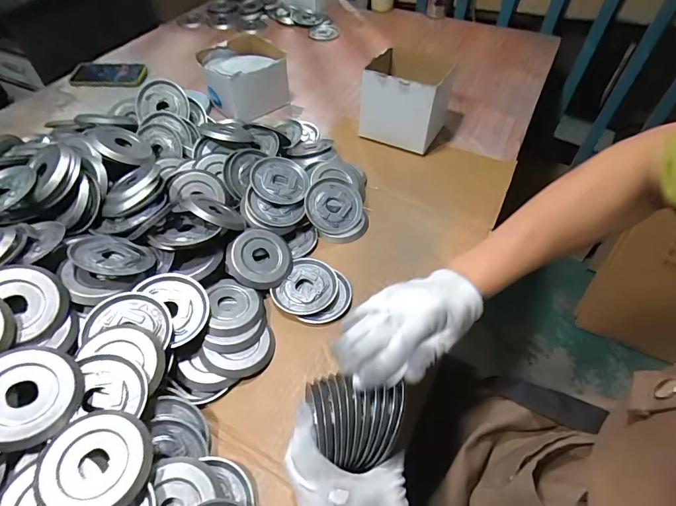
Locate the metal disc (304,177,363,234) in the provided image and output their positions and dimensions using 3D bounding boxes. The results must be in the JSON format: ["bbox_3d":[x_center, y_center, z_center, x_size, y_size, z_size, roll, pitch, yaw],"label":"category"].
[{"bbox_3d":[-0.006,-0.070,0.568,0.082,0.008,0.083,3,76,-13],"label":"metal disc"}]

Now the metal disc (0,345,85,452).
[{"bbox_3d":[-0.271,0.123,0.333,0.083,0.012,0.081,15,53,-21],"label":"metal disc"}]

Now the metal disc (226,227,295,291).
[{"bbox_3d":[-0.100,0.005,0.498,0.080,0.016,0.080,8,65,-19],"label":"metal disc"}]

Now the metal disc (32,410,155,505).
[{"bbox_3d":[-0.202,0.176,0.323,0.083,0.007,0.080,8,54,-12],"label":"metal disc"}]

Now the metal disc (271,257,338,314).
[{"bbox_3d":[-0.039,0.044,0.499,0.072,0.008,0.083,23,55,18],"label":"metal disc"}]

